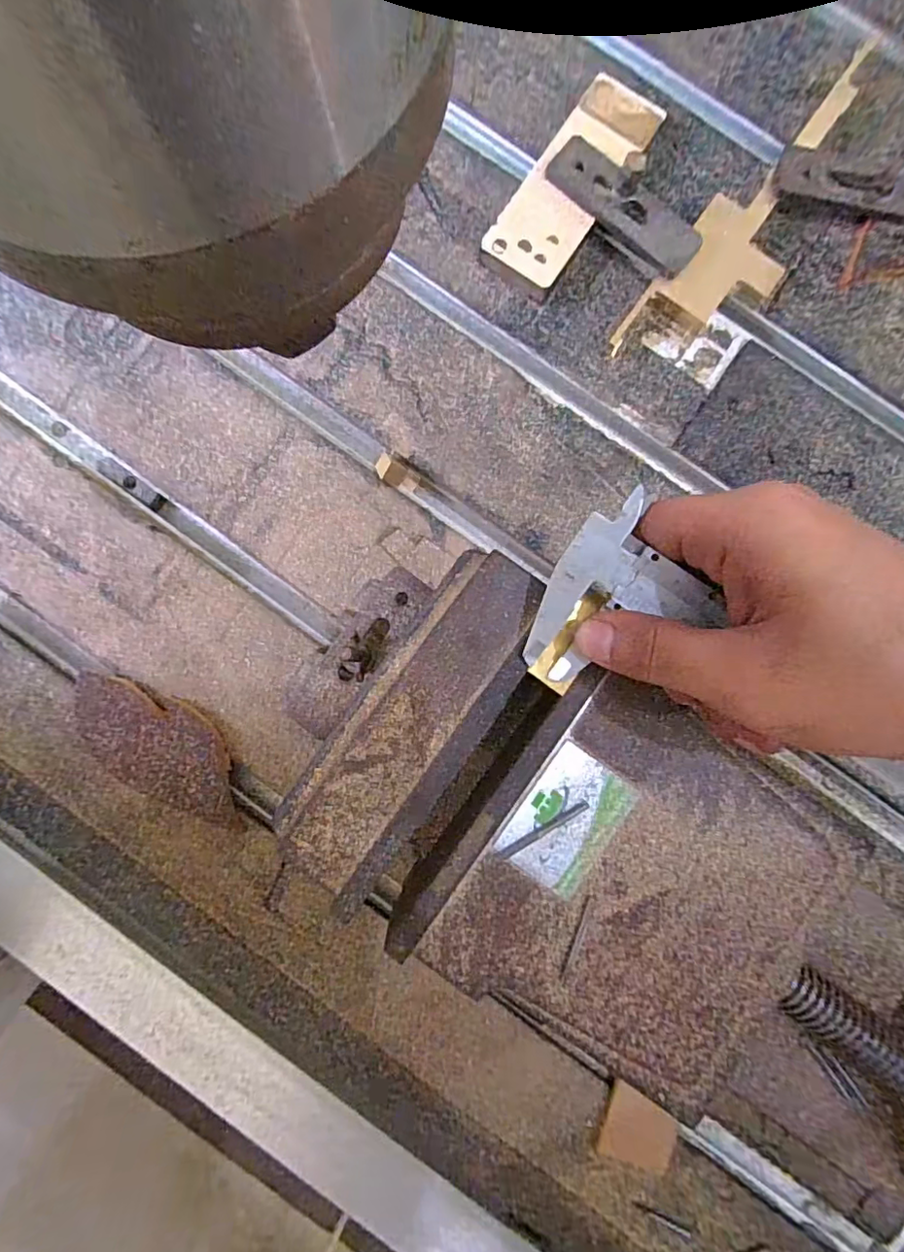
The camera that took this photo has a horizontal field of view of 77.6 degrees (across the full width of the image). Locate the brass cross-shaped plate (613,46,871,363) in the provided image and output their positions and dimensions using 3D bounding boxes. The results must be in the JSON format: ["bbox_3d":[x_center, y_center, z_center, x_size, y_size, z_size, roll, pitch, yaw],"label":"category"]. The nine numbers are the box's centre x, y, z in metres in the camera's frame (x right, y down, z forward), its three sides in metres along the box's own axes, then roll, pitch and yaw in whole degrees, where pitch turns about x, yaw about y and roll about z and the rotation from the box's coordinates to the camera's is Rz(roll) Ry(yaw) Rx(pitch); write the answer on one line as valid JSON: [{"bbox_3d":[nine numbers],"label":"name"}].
[{"bbox_3d":[0.187,-0.247,0.337,0.058,0.012,0.228,37,87,4],"label":"brass cross-shaped plate"}]

